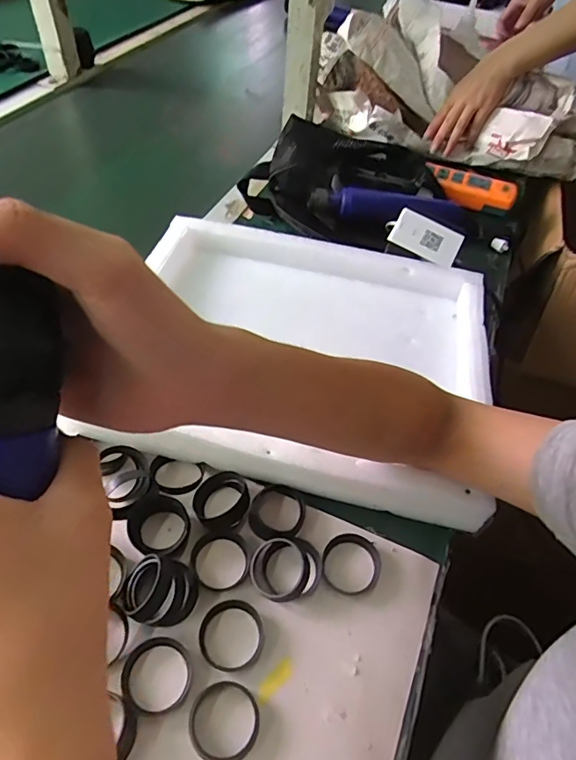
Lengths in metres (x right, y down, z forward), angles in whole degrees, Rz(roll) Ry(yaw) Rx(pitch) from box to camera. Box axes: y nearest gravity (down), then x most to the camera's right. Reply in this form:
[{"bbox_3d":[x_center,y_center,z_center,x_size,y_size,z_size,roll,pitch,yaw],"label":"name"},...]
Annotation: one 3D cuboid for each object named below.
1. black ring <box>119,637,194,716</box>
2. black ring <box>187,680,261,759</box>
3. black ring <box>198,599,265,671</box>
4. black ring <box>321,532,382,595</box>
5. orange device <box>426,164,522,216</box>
[{"bbox_3d":[-0.085,0.192,0.323,0.044,0.005,0.044,3,51,-3],"label":"black ring"},{"bbox_3d":[-0.040,0.215,0.311,0.044,0.008,0.044,3,51,-3],"label":"black ring"},{"bbox_3d":[-0.039,0.176,0.343,0.045,0.008,0.044,3,51,-3],"label":"black ring"},{"bbox_3d":[0.048,0.140,0.380,0.044,0.010,0.044,3,51,-3],"label":"black ring"},{"bbox_3d":[0.262,-0.274,0.711,0.126,0.032,0.053,18,52,9],"label":"orange device"}]

